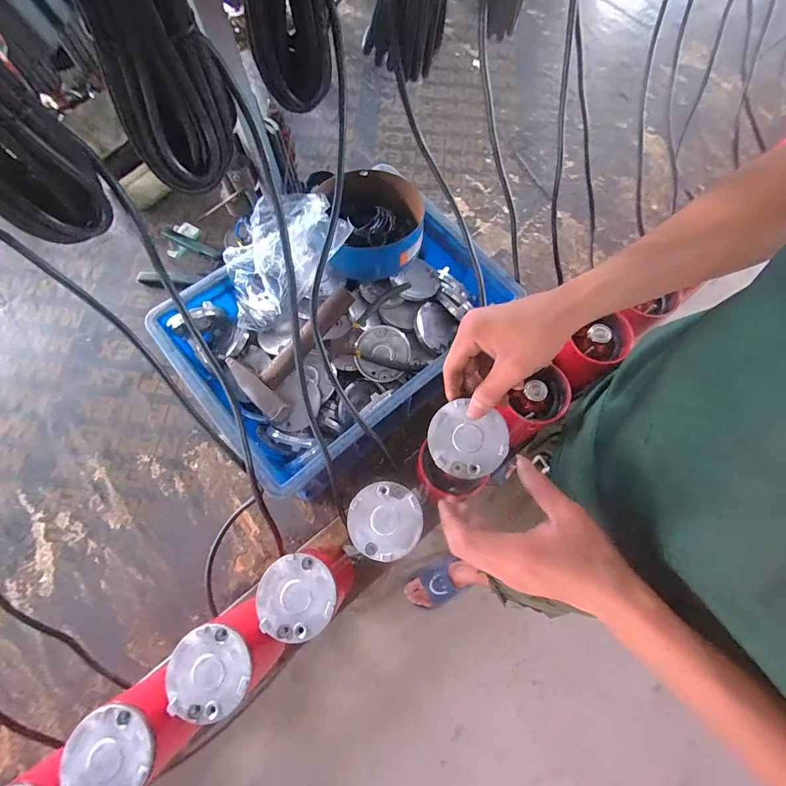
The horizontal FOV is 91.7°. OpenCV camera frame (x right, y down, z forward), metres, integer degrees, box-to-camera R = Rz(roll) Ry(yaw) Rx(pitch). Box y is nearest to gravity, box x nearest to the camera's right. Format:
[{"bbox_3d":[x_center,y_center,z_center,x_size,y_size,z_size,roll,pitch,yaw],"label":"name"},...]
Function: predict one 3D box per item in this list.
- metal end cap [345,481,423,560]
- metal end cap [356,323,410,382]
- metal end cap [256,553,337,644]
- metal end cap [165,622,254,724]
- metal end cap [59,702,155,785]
[{"bbox_3d":[-0.008,0.129,0.389,0.073,0.010,0.073,0,73,-1],"label":"metal end cap"},{"bbox_3d":[-0.014,-0.052,0.508,0.069,0.010,0.073,0,102,2],"label":"metal end cap"},{"bbox_3d":[-0.092,0.195,0.365,0.072,0.007,0.072,0,73,-1],"label":"metal end cap"},{"bbox_3d":[-0.167,0.253,0.346,0.072,0.011,0.071,0,73,-1],"label":"metal end cap"},{"bbox_3d":[-0.246,0.313,0.325,0.073,0.008,0.073,0,73,-1],"label":"metal end cap"}]

